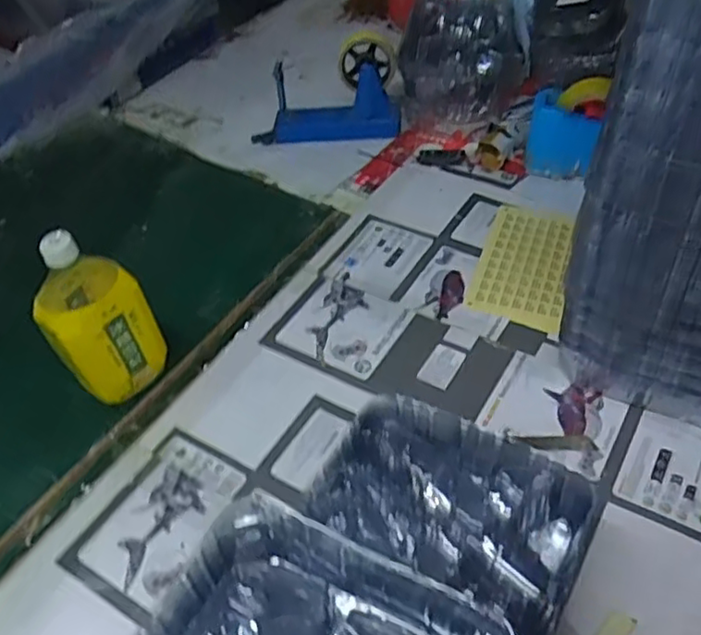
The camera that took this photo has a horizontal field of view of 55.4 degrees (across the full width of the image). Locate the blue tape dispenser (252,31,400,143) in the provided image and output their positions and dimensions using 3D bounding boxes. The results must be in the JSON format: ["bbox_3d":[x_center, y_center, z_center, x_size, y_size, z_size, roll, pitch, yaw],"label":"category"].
[{"bbox_3d":[-0.042,-0.351,1.047,0.225,0.157,0.095,9,48,13],"label":"blue tape dispenser"}]

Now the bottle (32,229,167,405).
[{"bbox_3d":[-0.266,-0.001,0.700,0.075,0.193,0.102,30,56,29],"label":"bottle"}]

